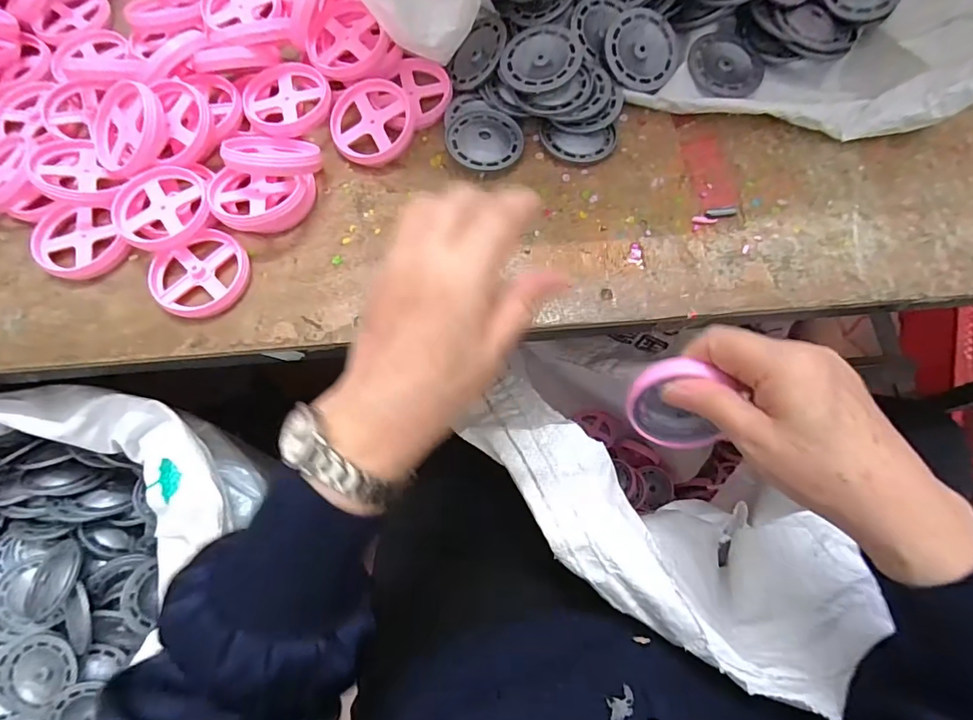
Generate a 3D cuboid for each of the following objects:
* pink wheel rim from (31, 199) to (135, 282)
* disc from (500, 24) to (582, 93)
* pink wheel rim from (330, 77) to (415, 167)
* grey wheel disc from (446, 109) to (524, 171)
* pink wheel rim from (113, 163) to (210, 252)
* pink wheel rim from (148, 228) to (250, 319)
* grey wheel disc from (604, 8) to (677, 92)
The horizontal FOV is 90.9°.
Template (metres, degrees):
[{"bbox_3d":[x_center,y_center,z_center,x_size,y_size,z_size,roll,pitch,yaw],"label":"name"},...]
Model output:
[{"bbox_3d":[-0.290,-0.085,0.341,0.051,0.016,0.058,-36,74,-9],"label":"pink wheel rim"},{"bbox_3d":[0.039,-0.219,0.351,0.056,0.015,0.056,-1,72,2],"label":"disc"},{"bbox_3d":[-0.087,-0.182,0.363,0.061,0.020,0.068,-15,72,-3],"label":"pink wheel rim"},{"bbox_3d":[-0.002,-0.166,0.361,0.055,0.012,0.054,-1,72,2],"label":"grey wheel disc"},{"bbox_3d":[-0.228,-0.107,0.337,0.065,0.019,0.061,-1,72,2],"label":"pink wheel rim"},{"bbox_3d":[-0.195,-0.058,0.329,0.062,0.012,0.058,-1,72,2],"label":"pink wheel rim"},{"bbox_3d":[0.116,-0.234,0.362,0.056,0.004,0.057,-1,95,-10],"label":"grey wheel disc"}]

